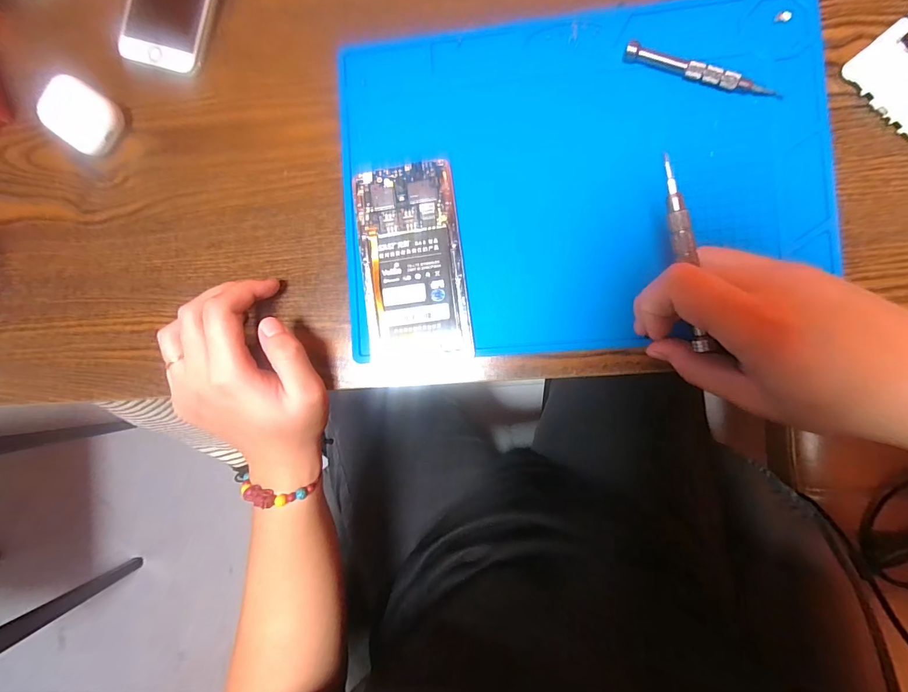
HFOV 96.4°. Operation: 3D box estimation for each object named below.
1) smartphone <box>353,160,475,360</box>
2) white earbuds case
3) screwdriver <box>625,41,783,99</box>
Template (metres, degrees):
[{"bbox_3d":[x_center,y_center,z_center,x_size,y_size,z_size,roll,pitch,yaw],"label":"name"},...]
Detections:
[{"bbox_3d":[-0.029,-0.058,0.284,0.072,0.010,0.134,-6,88,6],"label":"smartphone"},{"bbox_3d":[-0.280,-0.172,0.304,0.050,0.020,0.043,33,92,6],"label":"white earbuds case"},{"bbox_3d":[0.161,-0.177,0.263,0.100,0.011,0.010,18,90,6],"label":"screwdriver"}]

